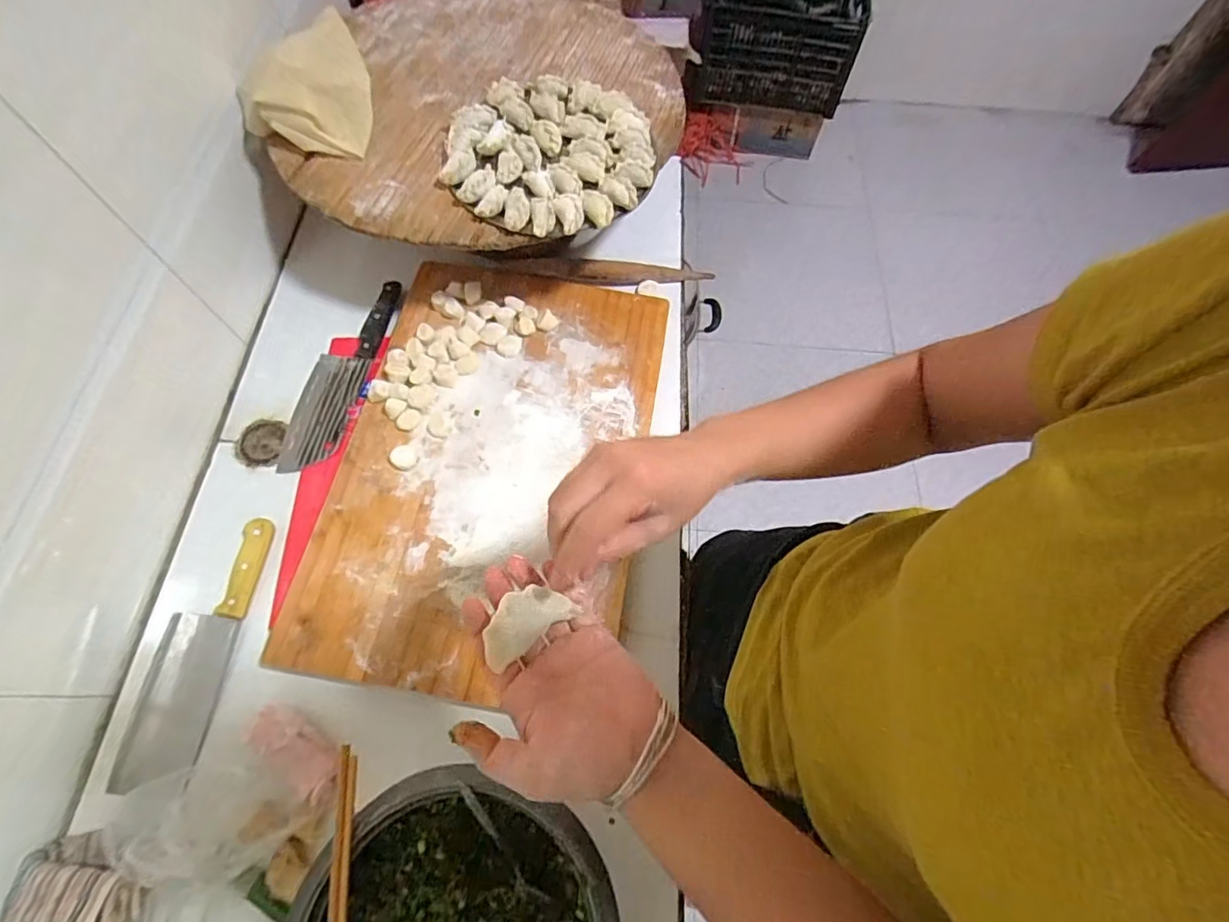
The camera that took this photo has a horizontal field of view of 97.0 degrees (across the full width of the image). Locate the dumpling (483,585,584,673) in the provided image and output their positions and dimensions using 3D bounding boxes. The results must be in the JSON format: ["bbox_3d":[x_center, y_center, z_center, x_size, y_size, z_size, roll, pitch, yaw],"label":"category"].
[{"bbox_3d":[-0.053,0.093,0.334,0.055,0.019,0.031,-30,102,-6],"label":"dumpling"}]

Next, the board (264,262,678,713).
[{"bbox_3d":[-0.150,-0.008,0.690,0.363,0.040,0.561,9,67,2],"label":"board"}]

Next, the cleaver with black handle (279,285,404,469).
[{"bbox_3d":[-0.373,-0.127,0.742,0.081,0.027,0.295,12,67,3],"label":"cleaver with black handle"}]

